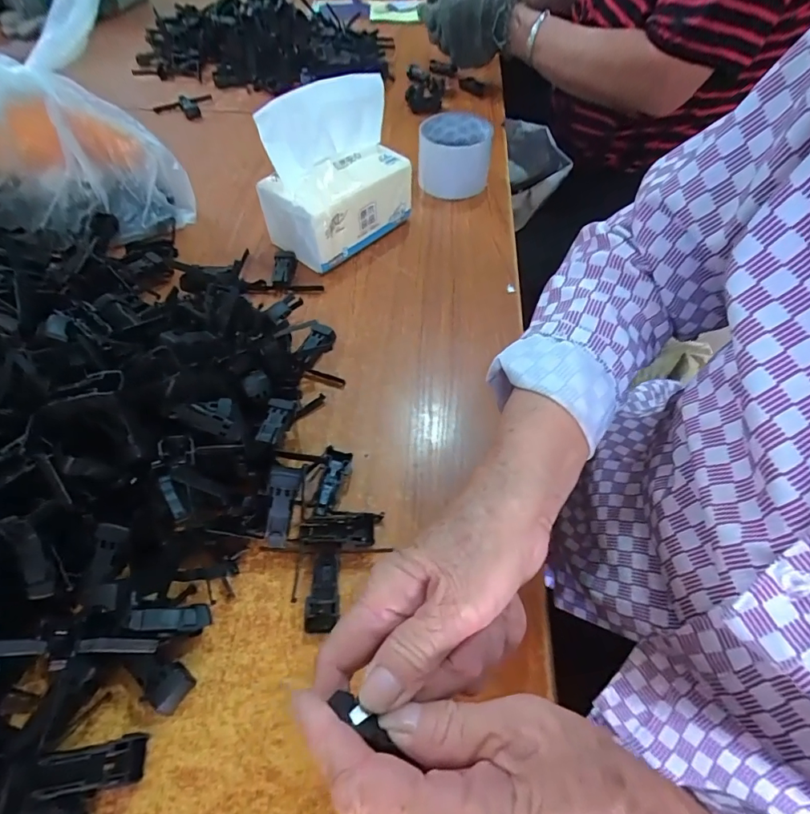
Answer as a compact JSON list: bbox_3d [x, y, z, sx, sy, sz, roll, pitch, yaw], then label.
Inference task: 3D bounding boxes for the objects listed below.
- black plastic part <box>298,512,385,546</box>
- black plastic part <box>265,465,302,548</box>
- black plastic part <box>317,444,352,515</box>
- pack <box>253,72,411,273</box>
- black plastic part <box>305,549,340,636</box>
[{"bbox_3d":[-0.042,0.082,0.305,0.054,0.015,0.024,-2,54,-5],"label":"black plastic part"},{"bbox_3d":[-0.079,0.063,0.288,0.018,0.007,0.050,8,88,2],"label":"black plastic part"},{"bbox_3d":[-0.051,0.052,0.324,0.018,0.016,0.052,10,54,4],"label":"black plastic part"},{"bbox_3d":[-0.072,-0.237,0.459,0.100,0.134,0.135,36,60,21],"label":"pack"},{"bbox_3d":[-0.050,0.114,0.283,0.019,0.015,0.048,0,54,-3],"label":"black plastic part"}]

